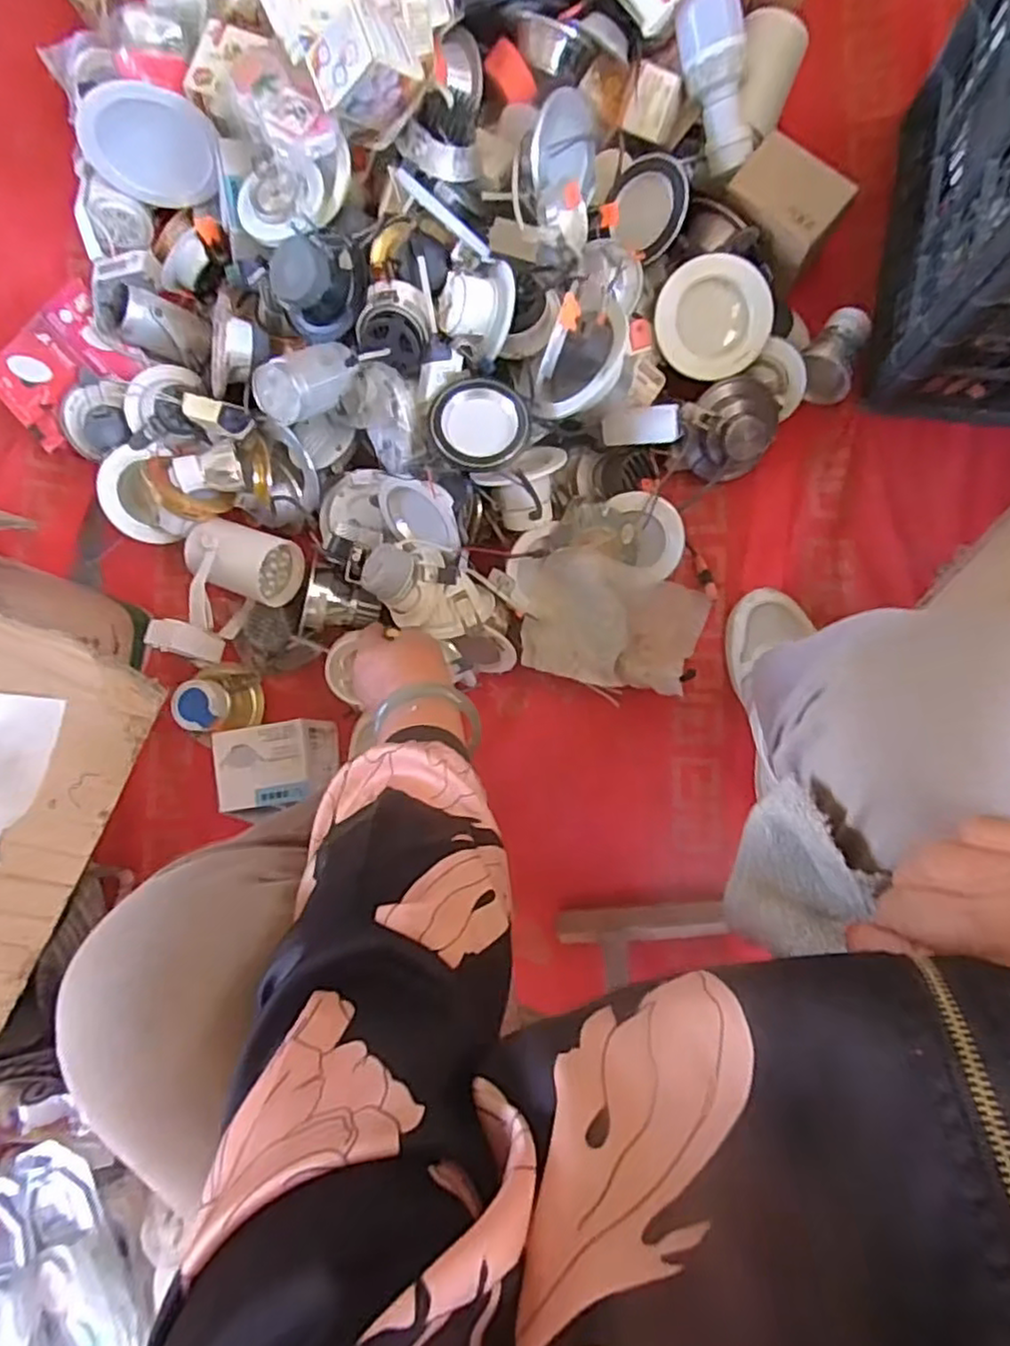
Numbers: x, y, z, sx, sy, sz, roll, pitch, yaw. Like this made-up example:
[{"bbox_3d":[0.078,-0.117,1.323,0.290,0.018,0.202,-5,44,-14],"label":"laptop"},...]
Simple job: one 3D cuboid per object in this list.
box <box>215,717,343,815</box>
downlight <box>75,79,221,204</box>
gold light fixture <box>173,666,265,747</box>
[{"bbox_3d":[-0.233,0.093,0.725,0.107,0.076,0.078,-10,86,6],"label":"box"},{"bbox_3d":[-0.365,-0.544,0.722,0.126,0.118,0.033,-4,86,6],"label":"downlight"},{"bbox_3d":[-0.313,0.034,0.769,0.079,0.057,0.086,-1,87,6],"label":"gold light fixture"}]

